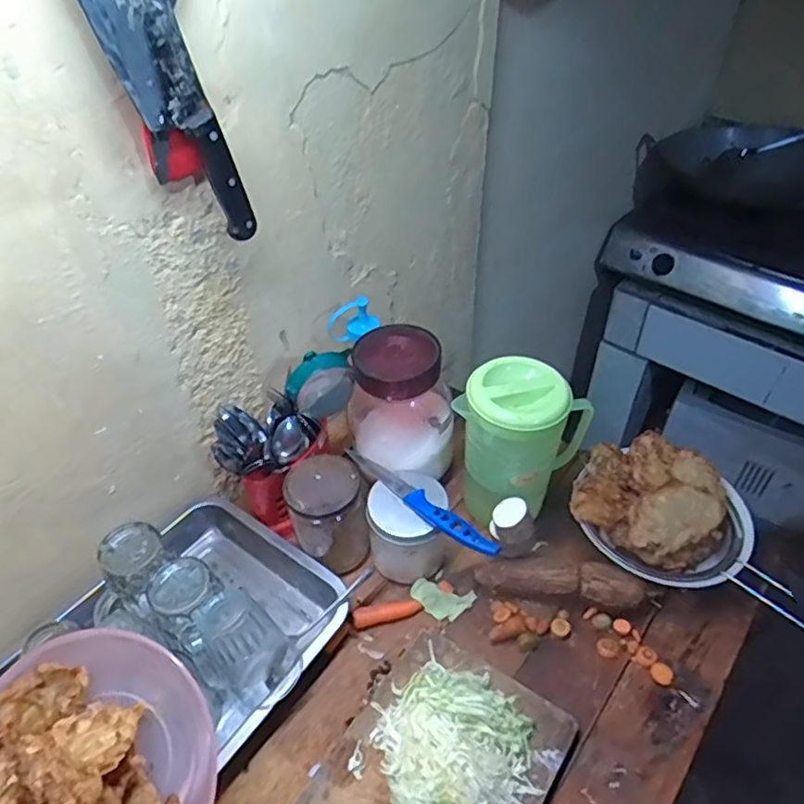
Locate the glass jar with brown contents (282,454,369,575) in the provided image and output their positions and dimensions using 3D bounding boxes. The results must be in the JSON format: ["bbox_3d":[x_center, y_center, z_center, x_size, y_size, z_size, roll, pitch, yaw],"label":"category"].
[{"bbox_3d":[-0.083,0.131,0.709,0.079,0.124,0.071,-20,46,-19],"label":"glass jar with brown contents"}]

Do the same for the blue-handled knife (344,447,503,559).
[{"bbox_3d":[0.017,0.106,0.677,0.025,0.025,0.210,-33,51,-29],"label":"blue-handled knife"}]

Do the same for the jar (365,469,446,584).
[{"bbox_3d":[0.006,0.146,0.709,0.085,0.106,0.083,-1,43,1],"label":"jar"}]

